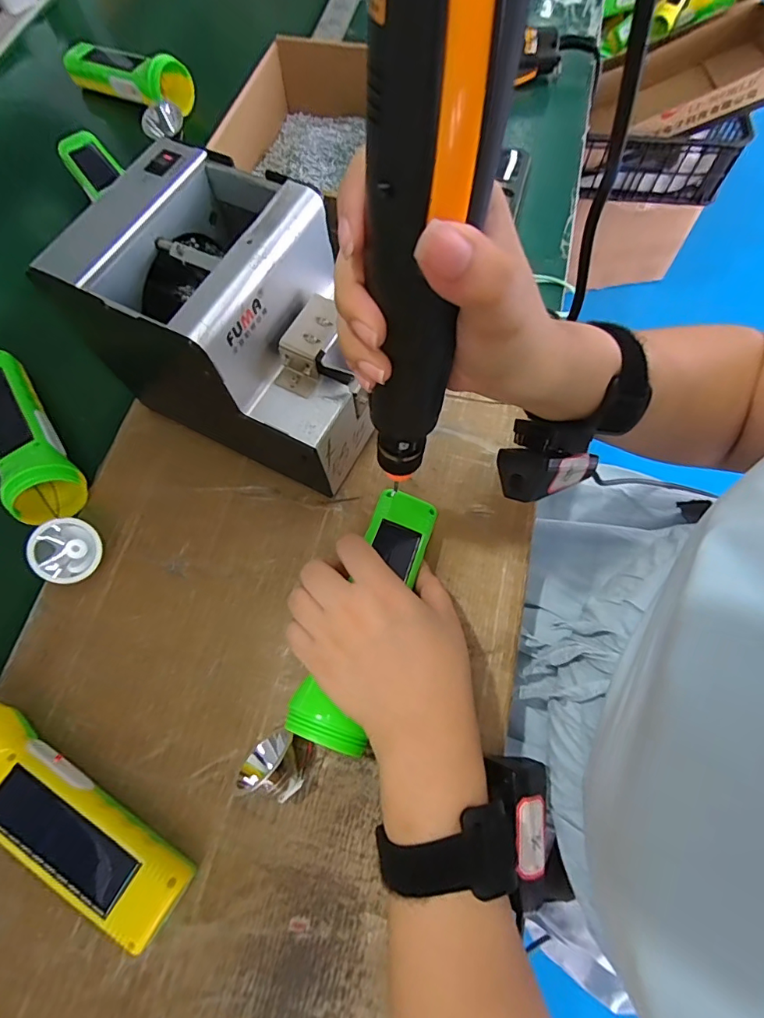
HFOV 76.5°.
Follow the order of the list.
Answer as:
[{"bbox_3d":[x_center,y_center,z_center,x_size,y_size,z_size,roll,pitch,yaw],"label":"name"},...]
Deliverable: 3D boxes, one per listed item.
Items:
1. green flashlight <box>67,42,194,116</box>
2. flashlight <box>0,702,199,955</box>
[{"bbox_3d":[-0.294,-0.499,0.555,0.149,0.054,0.052,27,72,13],"label":"green flashlight"},{"bbox_3d":[-0.183,0.177,0.278,0.162,0.046,0.044,31,73,12],"label":"flashlight"}]

